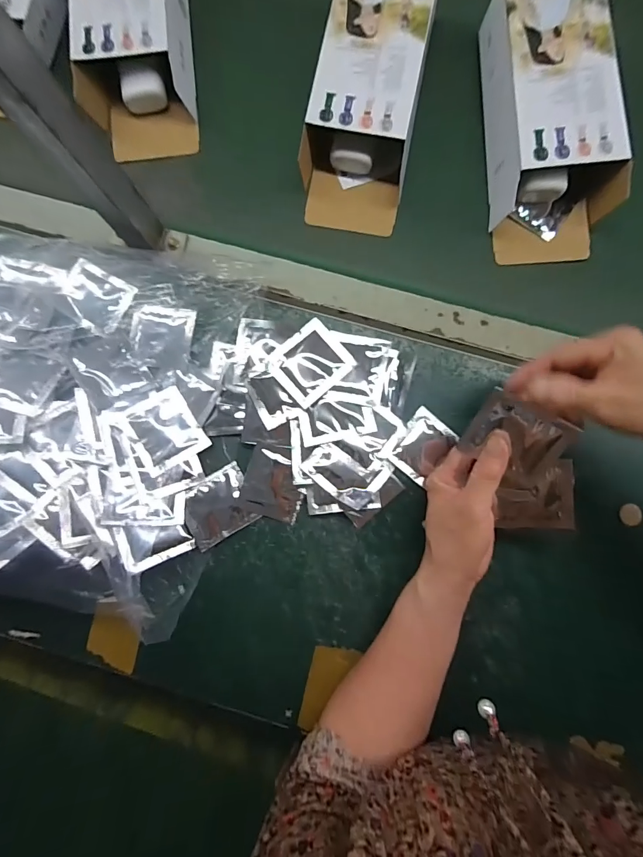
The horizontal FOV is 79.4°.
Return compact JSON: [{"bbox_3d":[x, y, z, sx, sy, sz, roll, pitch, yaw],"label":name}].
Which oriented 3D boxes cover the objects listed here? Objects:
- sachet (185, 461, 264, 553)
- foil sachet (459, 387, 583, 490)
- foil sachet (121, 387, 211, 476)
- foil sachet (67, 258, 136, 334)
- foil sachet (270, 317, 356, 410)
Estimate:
[{"bbox_3d":[-0.103,0.079,0.388,0.071,0.012,0.059,-31,83,-2],"label":"sachet"},{"bbox_3d":[0.159,0.012,0.321,0.070,0.015,0.069,30,119,10],"label":"foil sachet"},{"bbox_3d":[-0.156,0.001,0.387,0.063,0.007,0.069,-32,89,-17],"label":"foil sachet"},{"bbox_3d":[-0.239,-0.138,0.410,0.068,0.011,0.060,27,85,5],"label":"foil sachet"},{"bbox_3d":[-0.010,-0.064,0.379,0.069,0.006,0.061,-41,83,-7],"label":"foil sachet"}]

